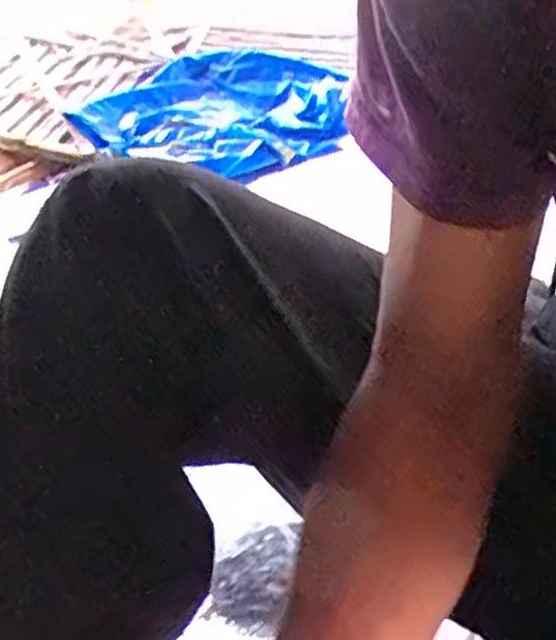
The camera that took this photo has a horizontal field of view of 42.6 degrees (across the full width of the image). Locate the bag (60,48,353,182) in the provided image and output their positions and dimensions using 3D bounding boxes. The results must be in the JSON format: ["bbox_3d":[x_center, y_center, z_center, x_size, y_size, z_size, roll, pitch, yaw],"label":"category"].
[{"bbox_3d":[-0.114,-0.440,1.474,0.520,0.137,0.508,4,31,17],"label":"bag"}]

